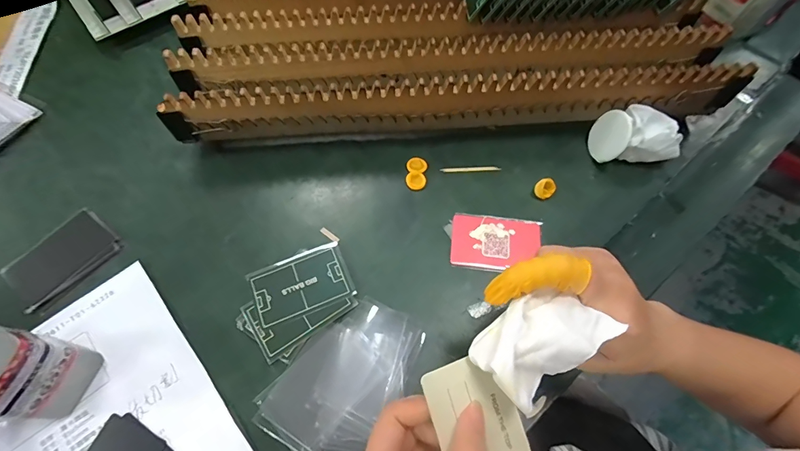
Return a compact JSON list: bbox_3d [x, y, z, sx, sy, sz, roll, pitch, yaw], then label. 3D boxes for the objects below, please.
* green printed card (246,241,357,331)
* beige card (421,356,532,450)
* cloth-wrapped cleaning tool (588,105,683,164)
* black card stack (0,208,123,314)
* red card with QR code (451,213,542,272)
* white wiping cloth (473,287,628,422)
[{"bbox_3d":[-0.091,0.053,0.351,0.086,0.006,0.056,-21,65,-10],"label":"green printed card"},{"bbox_3d":[0.049,0.121,0.226,0.053,0.004,0.082,-16,82,-21],"label":"beige card"},{"bbox_3d":[0.246,-0.093,0.402,0.073,0.049,0.048,-1,64,0],"label":"cloth-wrapped cleaning tool"},{"bbox_3d":[-0.325,0.032,0.368,0.064,0.007,0.091,38,70,17],"label":"black card stack"},{"bbox_3d":[0.095,0.016,0.373,0.085,0.004,0.058,6,64,3],"label":"red card with QR code"},{"bbox_3d":[0.080,0.067,0.220,0.069,0.022,0.048,-39,70,-17],"label":"white wiping cloth"}]

